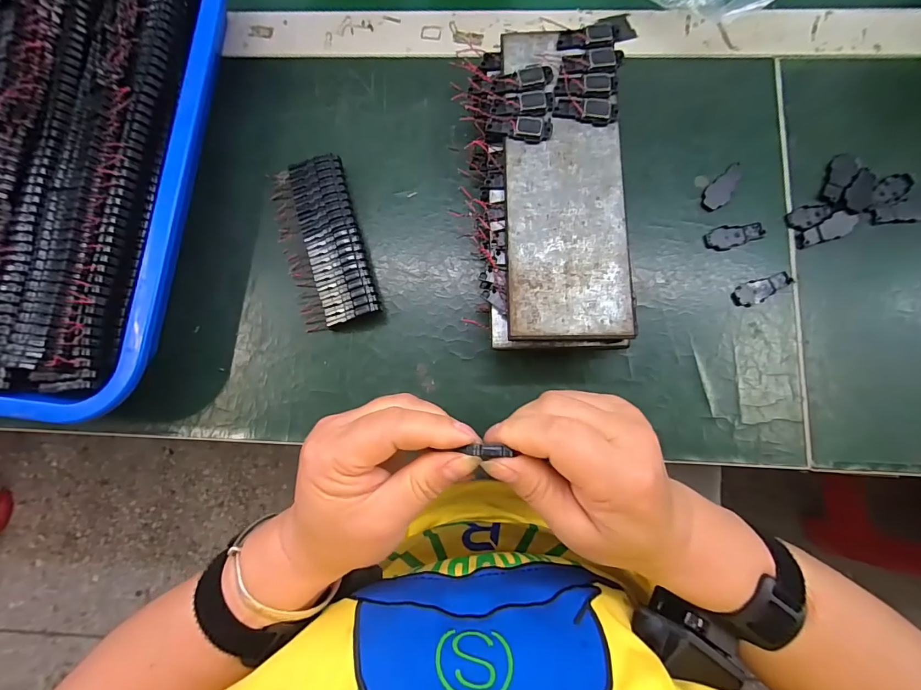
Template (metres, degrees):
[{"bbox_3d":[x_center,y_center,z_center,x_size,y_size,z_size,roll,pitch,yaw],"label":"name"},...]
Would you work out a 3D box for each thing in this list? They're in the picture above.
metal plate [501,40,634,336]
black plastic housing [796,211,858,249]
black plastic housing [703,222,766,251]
[{"bbox_3d":[0.062,-0.100,0.251,0.070,0.004,0.194,-1,81,2],"label":"metal plate"},{"bbox_3d":[0.252,-0.080,0.285,0.042,0.004,0.016,-17,80,-1],"label":"black plastic housing"},{"bbox_3d":[0.190,-0.076,0.288,0.040,0.004,0.016,-10,80,0],"label":"black plastic housing"}]

